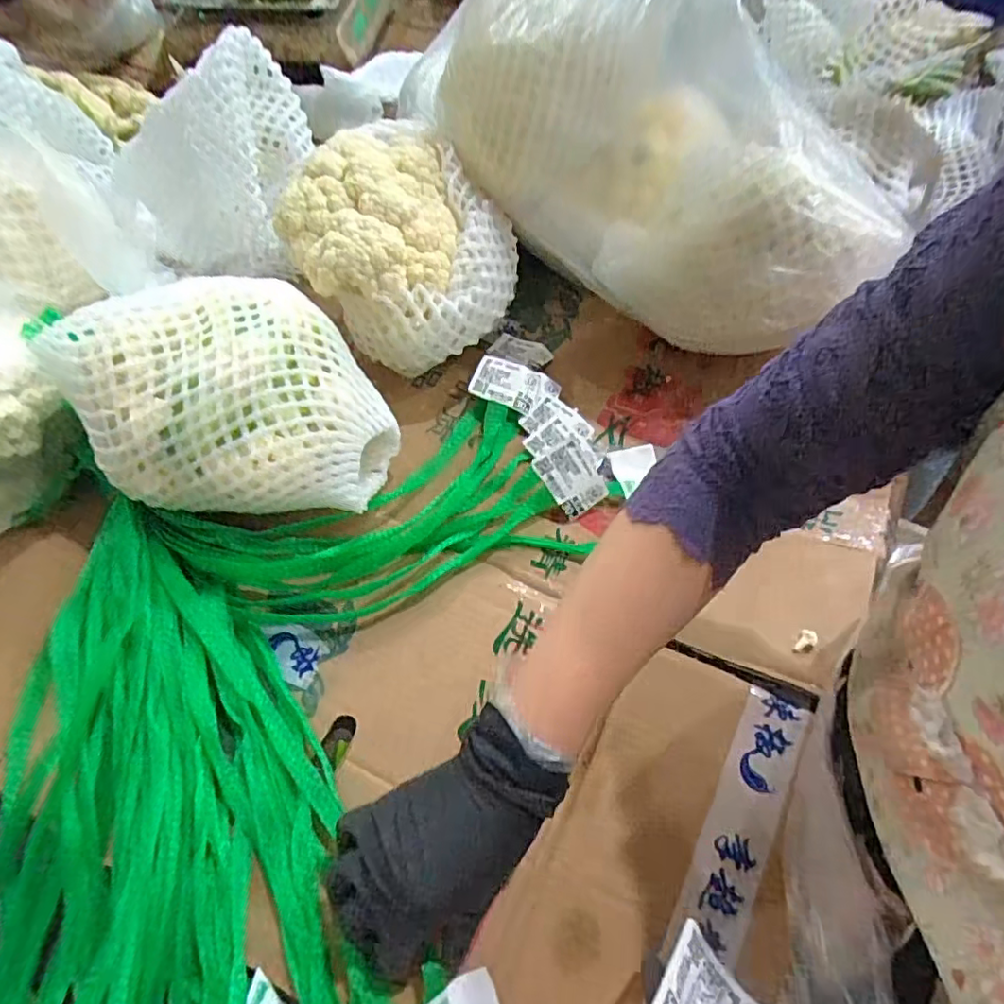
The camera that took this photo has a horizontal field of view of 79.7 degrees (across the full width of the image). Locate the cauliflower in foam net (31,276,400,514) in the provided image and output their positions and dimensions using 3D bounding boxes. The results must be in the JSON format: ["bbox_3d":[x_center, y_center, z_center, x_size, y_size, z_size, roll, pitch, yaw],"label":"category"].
[{"bbox_3d":[-0.202,-0.081,0.464,0.214,0.125,0.161,-5,59,1],"label":"cauliflower in foam net"}]

